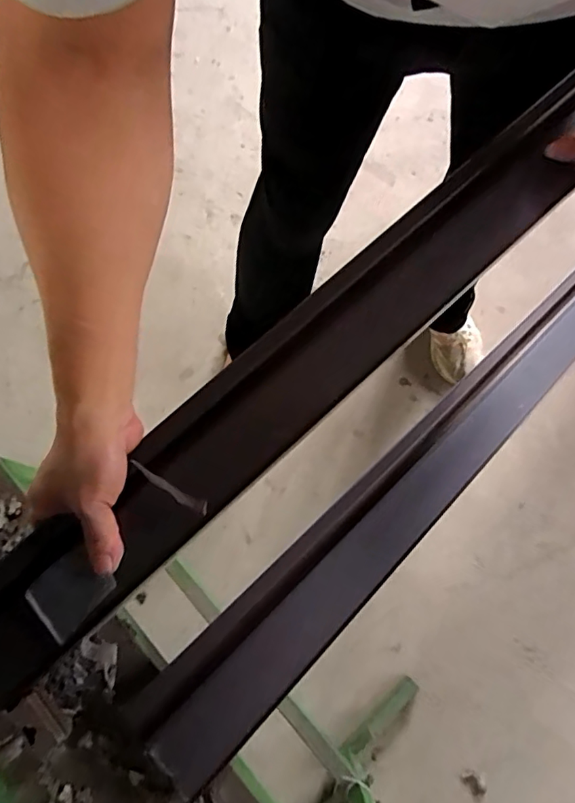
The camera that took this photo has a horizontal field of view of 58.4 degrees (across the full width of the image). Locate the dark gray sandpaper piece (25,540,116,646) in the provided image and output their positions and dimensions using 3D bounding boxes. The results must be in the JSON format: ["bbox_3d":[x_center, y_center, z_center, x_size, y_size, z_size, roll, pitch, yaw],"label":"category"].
[{"bbox_3d":[-0.173,0.152,0.410,0.061,0.007,0.050,-43,82,-1],"label":"dark gray sandpaper piece"}]

